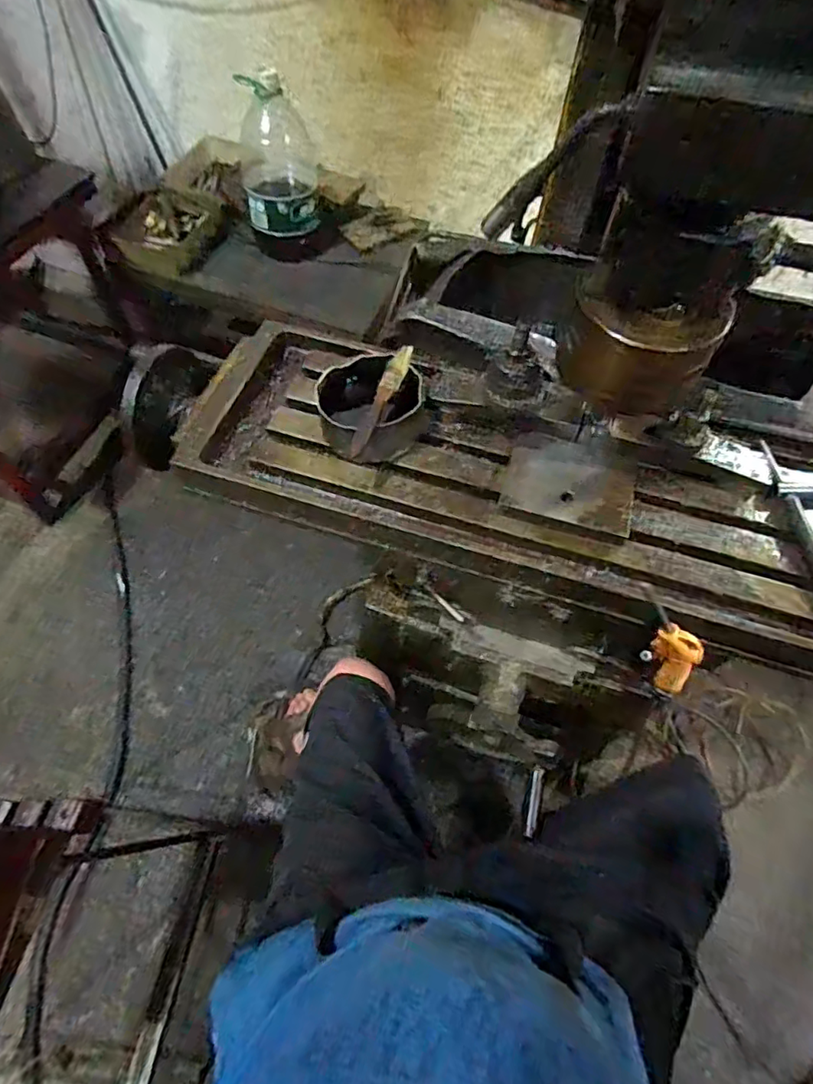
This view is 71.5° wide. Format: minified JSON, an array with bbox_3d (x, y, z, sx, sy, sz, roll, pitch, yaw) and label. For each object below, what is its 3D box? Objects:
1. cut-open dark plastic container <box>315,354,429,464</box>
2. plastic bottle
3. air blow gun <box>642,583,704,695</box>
[{"bbox_3d":[-0.035,-0.141,0.604,0.117,0.069,0.104,-5,61,-4],"label":"cut-open dark plastic container"},{"bbox_3d":[-0.303,-0.877,1.353,0.176,0.376,0.169,-7,61,-5],"label":"plastic bottle"},{"bbox_3d":[0.260,0.101,0.546,0.045,0.194,0.022,11,58,33],"label":"air blow gun"}]

